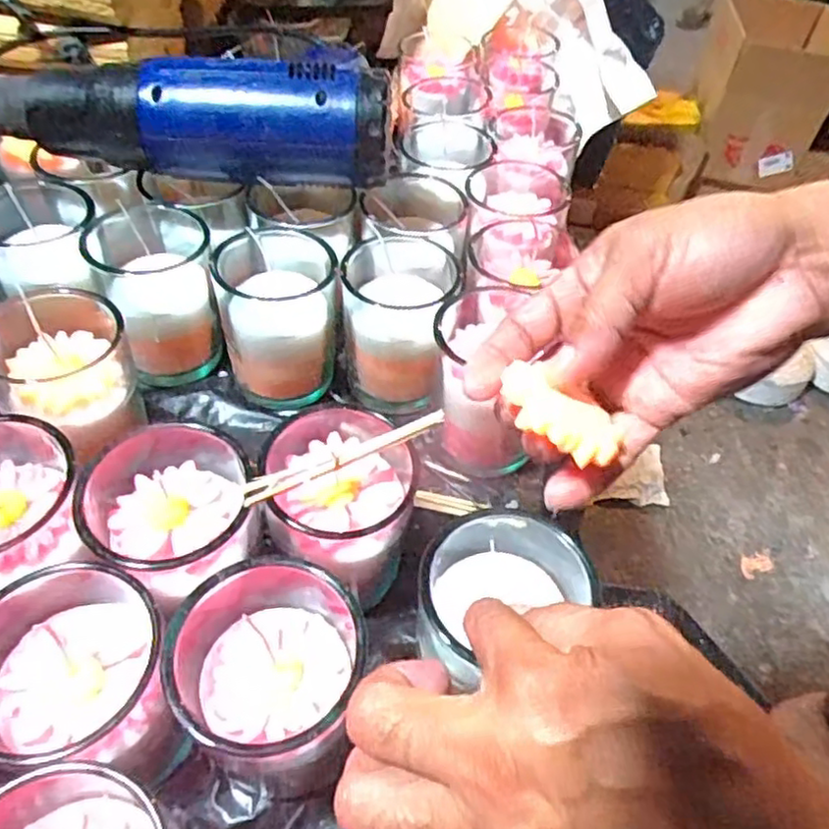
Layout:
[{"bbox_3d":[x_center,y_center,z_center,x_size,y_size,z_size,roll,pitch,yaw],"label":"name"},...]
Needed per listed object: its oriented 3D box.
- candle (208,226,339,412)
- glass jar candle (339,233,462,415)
[{"bbox_3d":[-0.088,-0.065,0.443,0.071,0.087,0.083,-11,51,-14],"label":"candle"},{"bbox_3d":[-0.012,-0.062,0.455,0.070,0.092,0.086,2,49,-3],"label":"glass jar candle"}]

